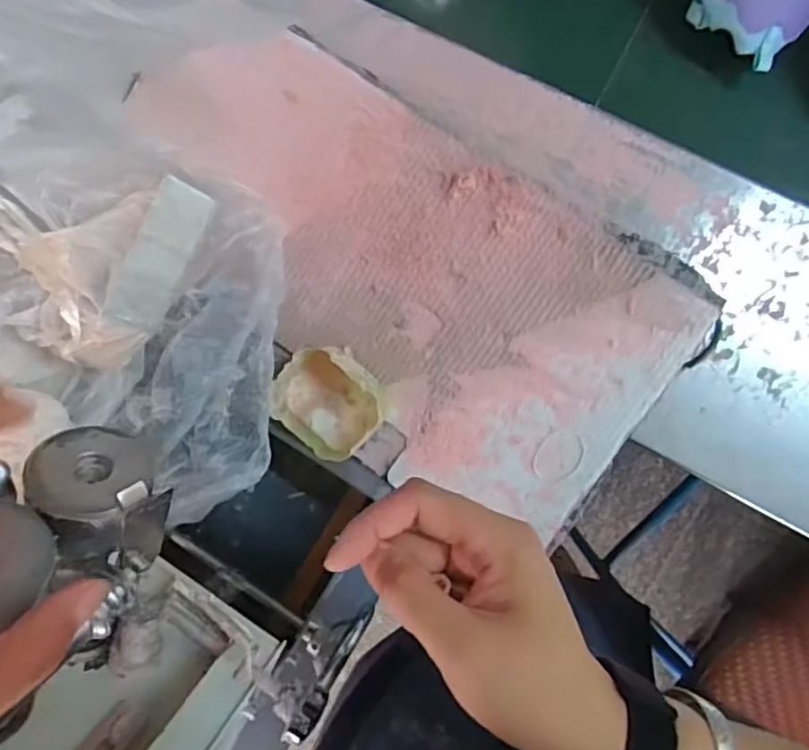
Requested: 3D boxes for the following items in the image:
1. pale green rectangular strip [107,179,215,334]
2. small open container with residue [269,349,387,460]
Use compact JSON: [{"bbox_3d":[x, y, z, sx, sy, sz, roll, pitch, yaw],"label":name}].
[{"bbox_3d":[-0.127,-0.062,0.310,0.004,0.029,0.078,36,100,47],"label":"pale green rectangular strip"},{"bbox_3d":[-0.066,0.024,0.525,0.096,0.050,0.083,41,99,4],"label":"small open container with residue"}]

